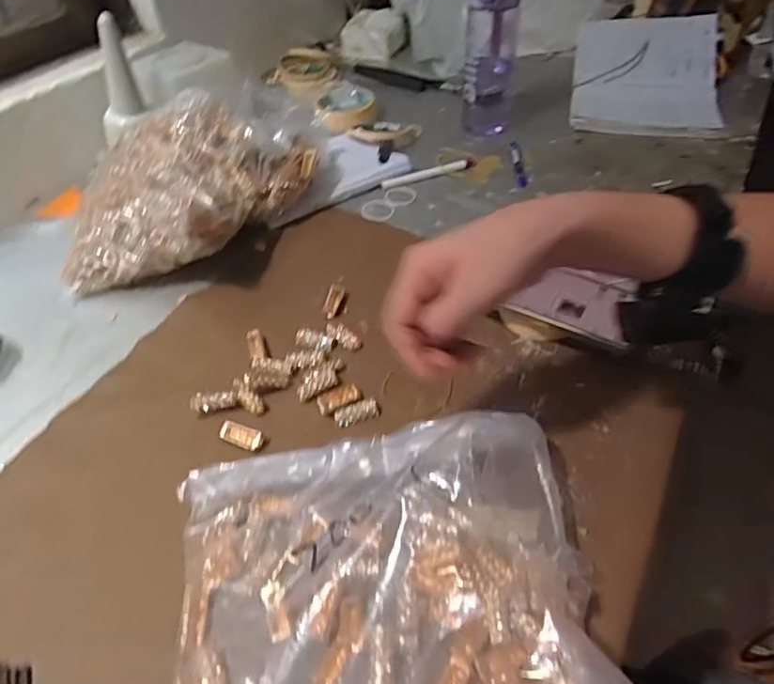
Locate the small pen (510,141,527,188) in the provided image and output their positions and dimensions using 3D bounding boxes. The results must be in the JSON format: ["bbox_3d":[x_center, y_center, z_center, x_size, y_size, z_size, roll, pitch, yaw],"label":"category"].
[{"bbox_3d":[0.174,-0.240,0.808,0.014,0.009,0.117,-1,44,4],"label":"small pen"}]

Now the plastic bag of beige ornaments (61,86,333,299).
[{"bbox_3d":[-0.214,-0.166,0.669,0.171,0.119,0.280,17,48,21],"label":"plastic bag of beige ornaments"}]

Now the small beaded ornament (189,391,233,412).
[{"bbox_3d":[-0.149,0.051,0.518,0.035,0.016,0.013,-13,44,-8],"label":"small beaded ornament"}]

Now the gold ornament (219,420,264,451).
[{"bbox_3d":[-0.118,0.076,0.493,0.036,0.010,0.017,16,47,21],"label":"gold ornament"}]

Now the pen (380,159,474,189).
[{"bbox_3d":[0.055,-0.219,0.792,0.134,0.011,0.011,-17,45,-16],"label":"pen"}]

